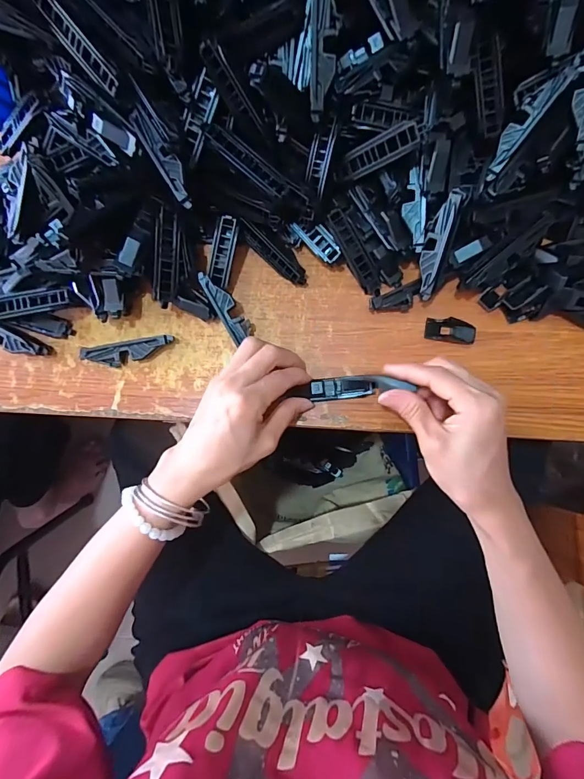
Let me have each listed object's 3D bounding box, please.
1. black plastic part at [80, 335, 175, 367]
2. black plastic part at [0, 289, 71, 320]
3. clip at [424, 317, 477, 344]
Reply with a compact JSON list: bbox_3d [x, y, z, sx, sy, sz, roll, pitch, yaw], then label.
[{"bbox_3d":[-0.144,-0.033,0.336,0.077,0.019,0.018,-10,83,1],"label":"black plastic part"},{"bbox_3d":[-0.228,-0.072,0.319,0.078,0.011,0.018,-16,84,-14],"label":"black plastic part"},{"bbox_3d":[0.139,-0.052,0.332,0.041,0.011,0.020,10,84,4],"label":"clip"}]

